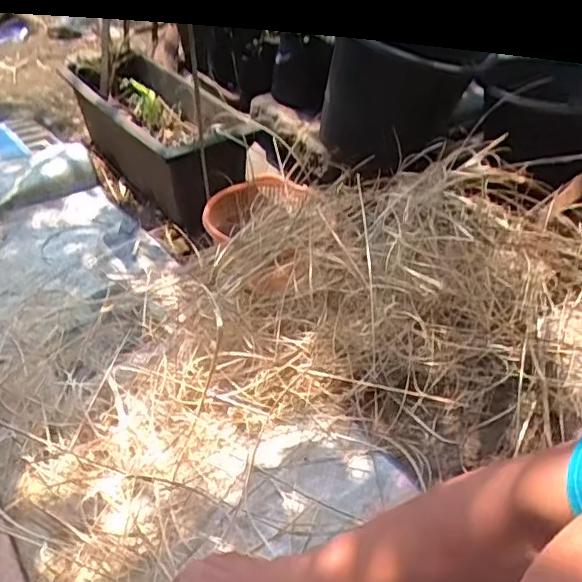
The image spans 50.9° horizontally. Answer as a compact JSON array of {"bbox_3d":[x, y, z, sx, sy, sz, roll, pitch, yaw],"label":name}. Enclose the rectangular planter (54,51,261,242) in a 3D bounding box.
[{"bbox_3d":[-0.318,-0.361,1.451,0.228,0.252,0.634,-24,41,-23],"label":"rectangular planter"}]

